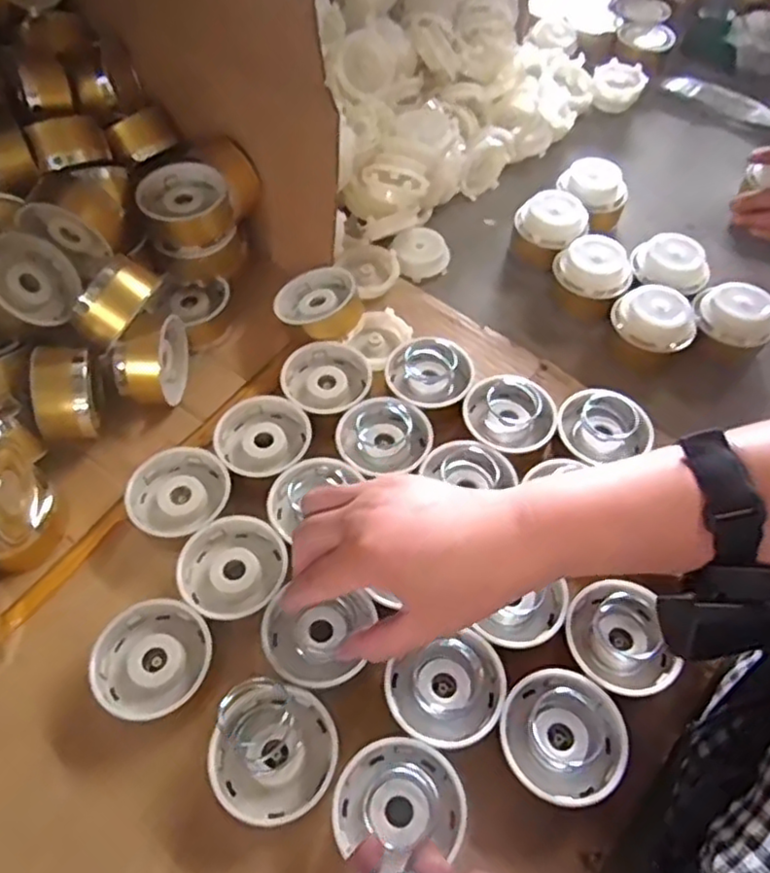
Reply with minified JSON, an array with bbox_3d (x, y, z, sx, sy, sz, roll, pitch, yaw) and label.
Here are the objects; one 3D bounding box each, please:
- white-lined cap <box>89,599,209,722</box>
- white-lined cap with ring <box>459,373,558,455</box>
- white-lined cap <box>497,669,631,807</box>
[{"bbox_3d":[-0.134,0.132,0.386,0.061,0.030,0.064,0,56,0],"label":"white-lined cap"},{"bbox_3d":[0.087,-0.012,0.468,0.064,0.029,0.056,9,56,6],"label":"white-lined cap with ring"},{"bbox_3d":[0.097,0.166,0.363,0.065,0.022,0.065,0,56,0],"label":"white-lined cap"}]

